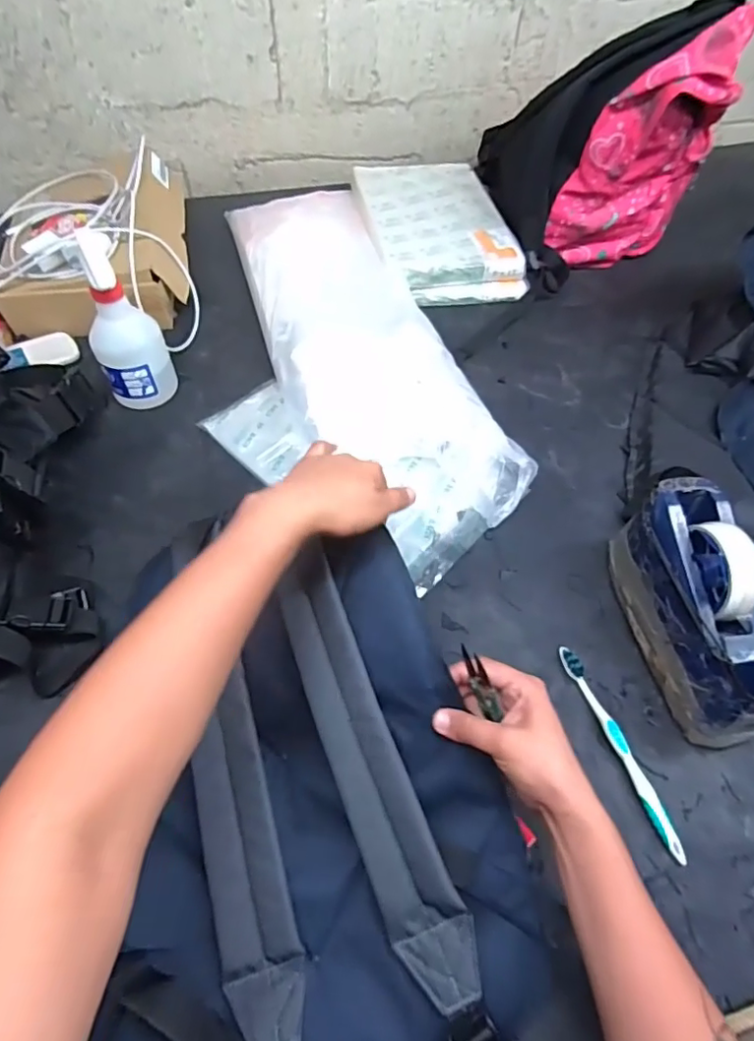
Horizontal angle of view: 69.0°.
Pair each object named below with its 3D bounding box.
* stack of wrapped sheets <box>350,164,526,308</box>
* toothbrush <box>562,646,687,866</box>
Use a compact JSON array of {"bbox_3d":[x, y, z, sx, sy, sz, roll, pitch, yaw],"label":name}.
[{"bbox_3d":[0.088,-0.471,0.883,0.210,0.056,0.319,-8,56,-7],"label":"stack of wrapped sheets"},{"bbox_3d":[0.205,0.190,0.465,0.020,0.016,0.178,-13,57,-11],"label":"toothbrush"}]

